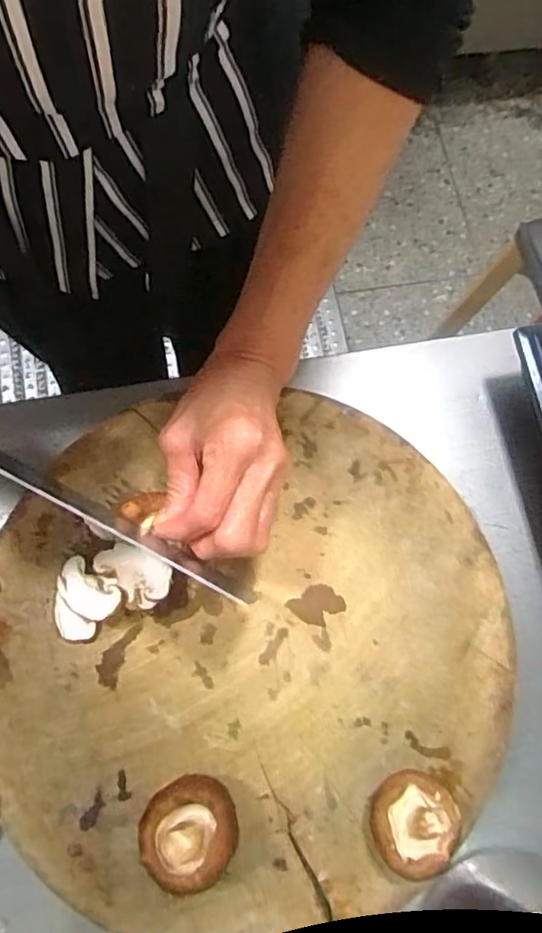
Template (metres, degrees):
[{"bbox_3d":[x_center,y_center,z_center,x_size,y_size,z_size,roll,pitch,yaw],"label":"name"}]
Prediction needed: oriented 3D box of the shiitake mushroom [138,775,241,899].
[{"bbox_3d":[-0.045,0.204,0.330,0.055,0.045,0.052,1,75,-4],"label":"shiitake mushroom"}]

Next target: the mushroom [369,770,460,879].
[{"bbox_3d":[0.083,0.208,0.345,0.051,0.035,0.047,0,76,0],"label":"mushroom"}]

